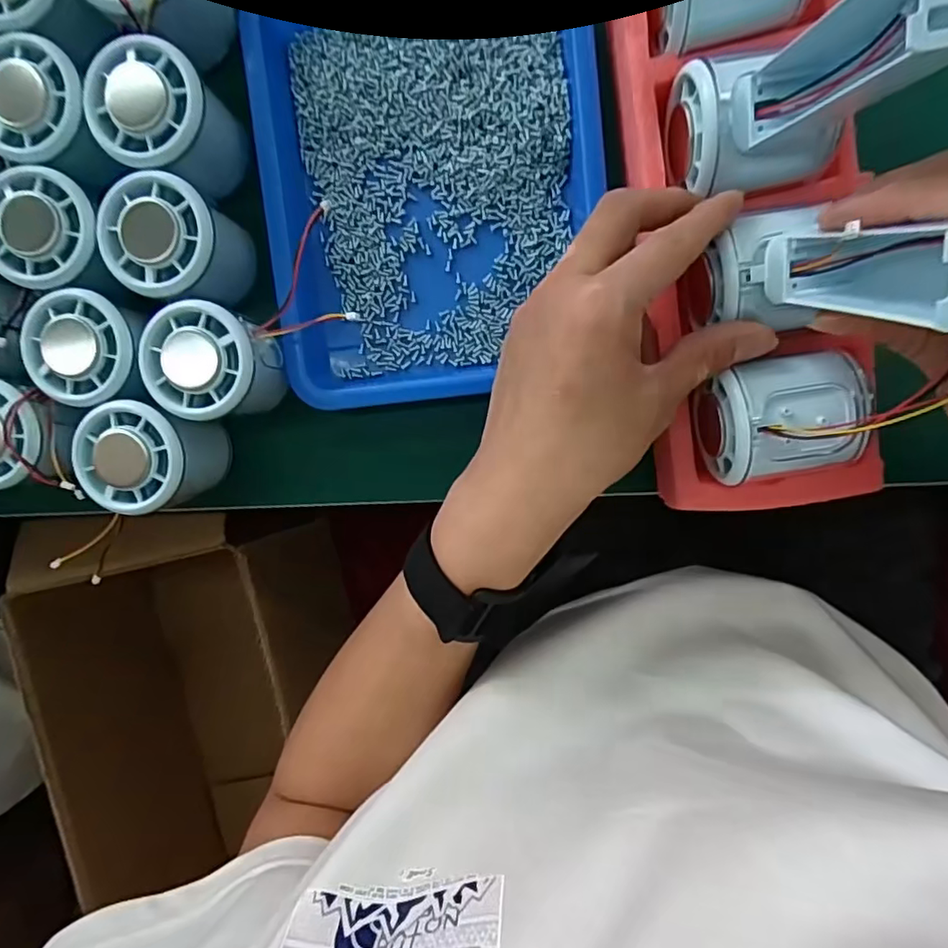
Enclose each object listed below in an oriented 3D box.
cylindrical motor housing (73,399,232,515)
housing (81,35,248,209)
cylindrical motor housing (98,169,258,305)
[{"bbox_3d":[-0.172,-0.010,0.307,0.050,0.057,0.053,0,95,5],"label":"cylindrical motor housing"},{"bbox_3d":[-0.151,-0.173,0.284,0.054,0.051,0.053,0,95,5],"label":"housing"},{"bbox_3d":[-0.149,-0.116,0.293,0.055,0.058,0.055,31,97,2],"label":"cylindrical motor housing"}]

